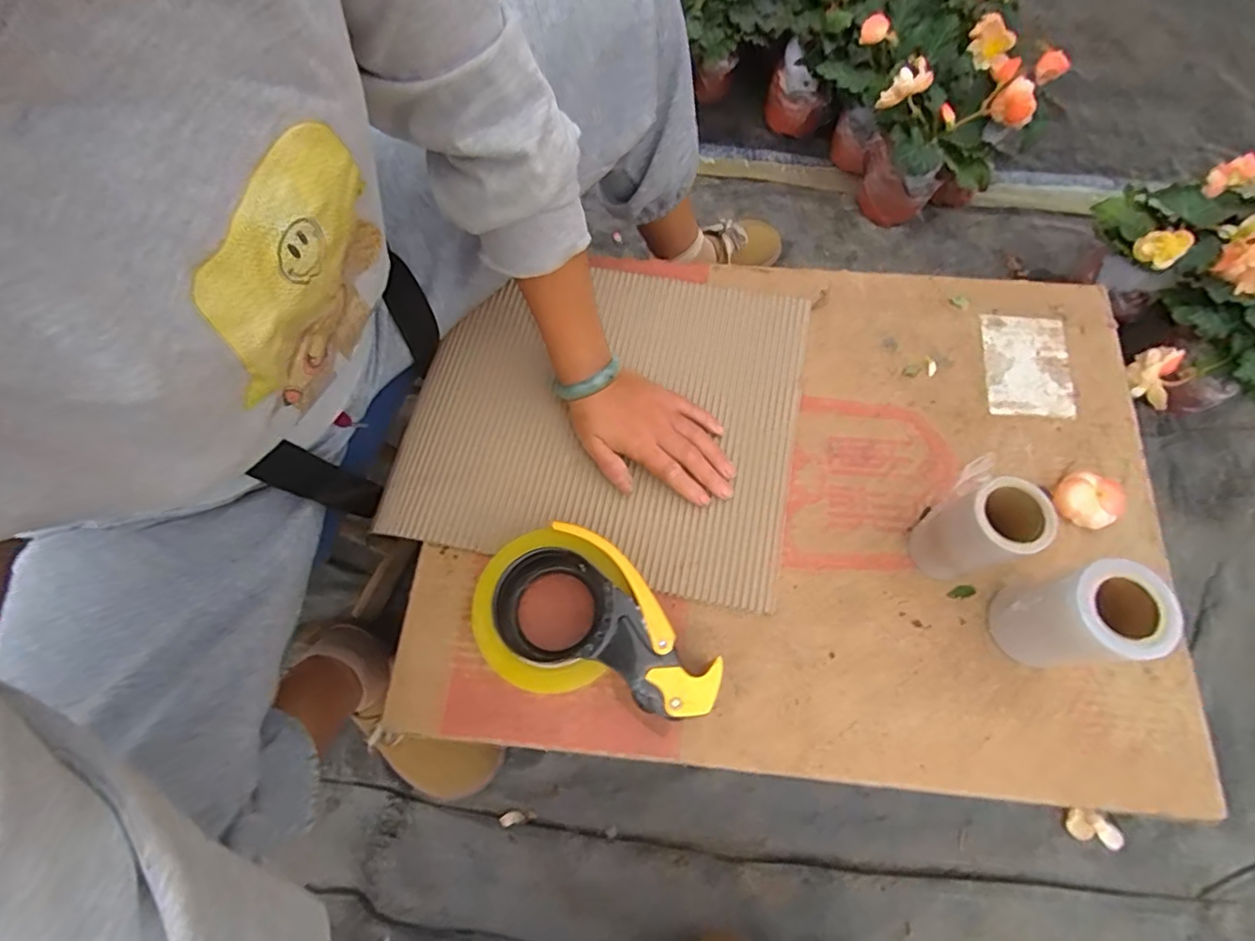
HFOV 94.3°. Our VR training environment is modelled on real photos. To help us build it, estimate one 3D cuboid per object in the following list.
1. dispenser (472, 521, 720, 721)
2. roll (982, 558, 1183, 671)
[{"bbox_3d":[-0.022,0.106,0.421,0.168,0.064,0.108,9,70,5],"label":"dispenser"},{"bbox_3d":[0.302,0.102,0.398,0.059,0.107,0.060,0,69,1],"label":"roll"}]

